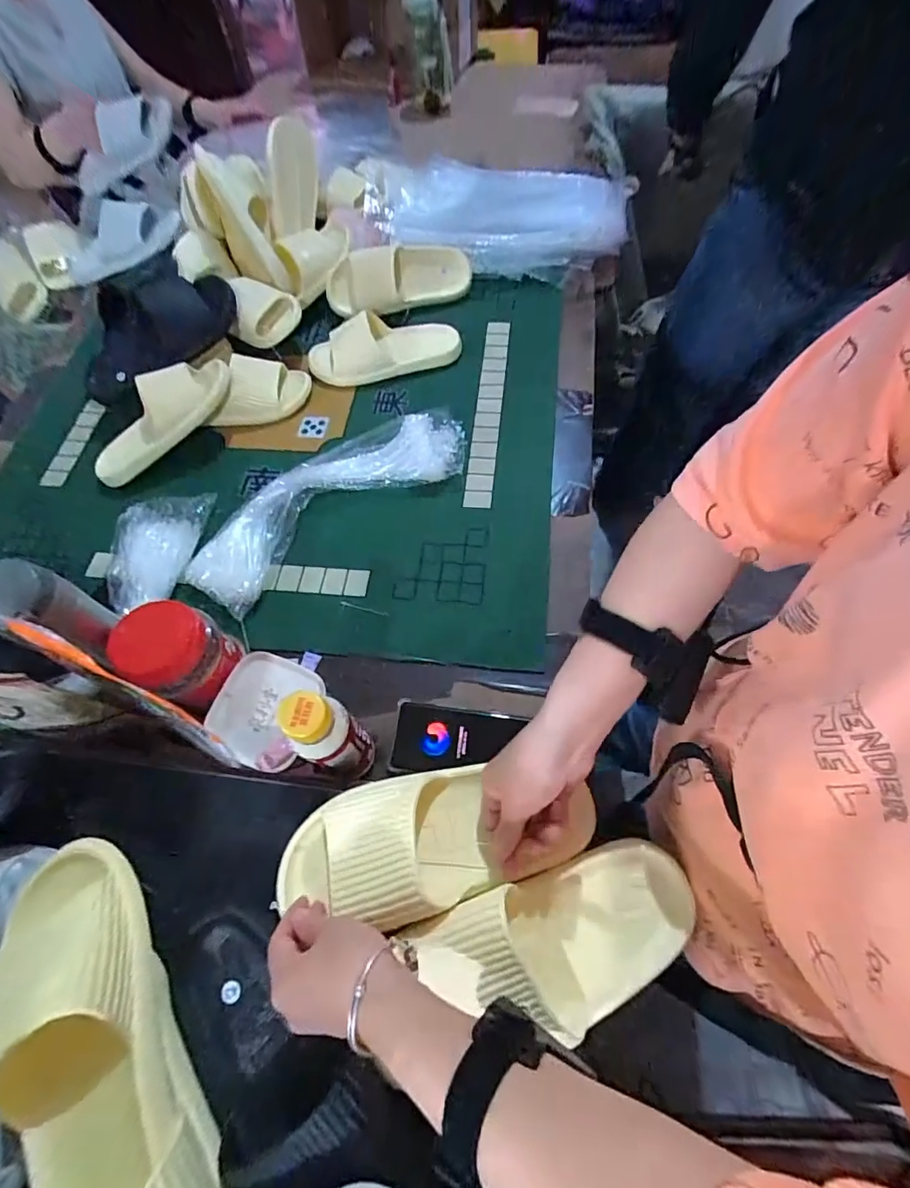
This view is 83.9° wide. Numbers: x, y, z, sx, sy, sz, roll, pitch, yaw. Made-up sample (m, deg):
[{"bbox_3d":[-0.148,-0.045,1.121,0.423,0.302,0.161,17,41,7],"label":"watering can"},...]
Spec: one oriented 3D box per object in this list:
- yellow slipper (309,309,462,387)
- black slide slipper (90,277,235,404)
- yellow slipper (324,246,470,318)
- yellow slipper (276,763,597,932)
[{"bbox_3d":[-0.116,-0.412,0.846,0.250,0.069,0.107,-7,63,0],"label":"yellow slipper"},{"bbox_3d":[-0.494,-0.434,0.819,0.258,0.101,0.118,-35,66,-13],"label":"black slide slipper"},{"bbox_3d":[-0.101,-0.570,0.912,0.252,0.095,0.075,-13,33,-5],"label":"yellow slipper"},{"bbox_3d":[-0.015,0.190,0.399,0.240,0.068,0.101,-5,63,-8],"label":"yellow slipper"}]

